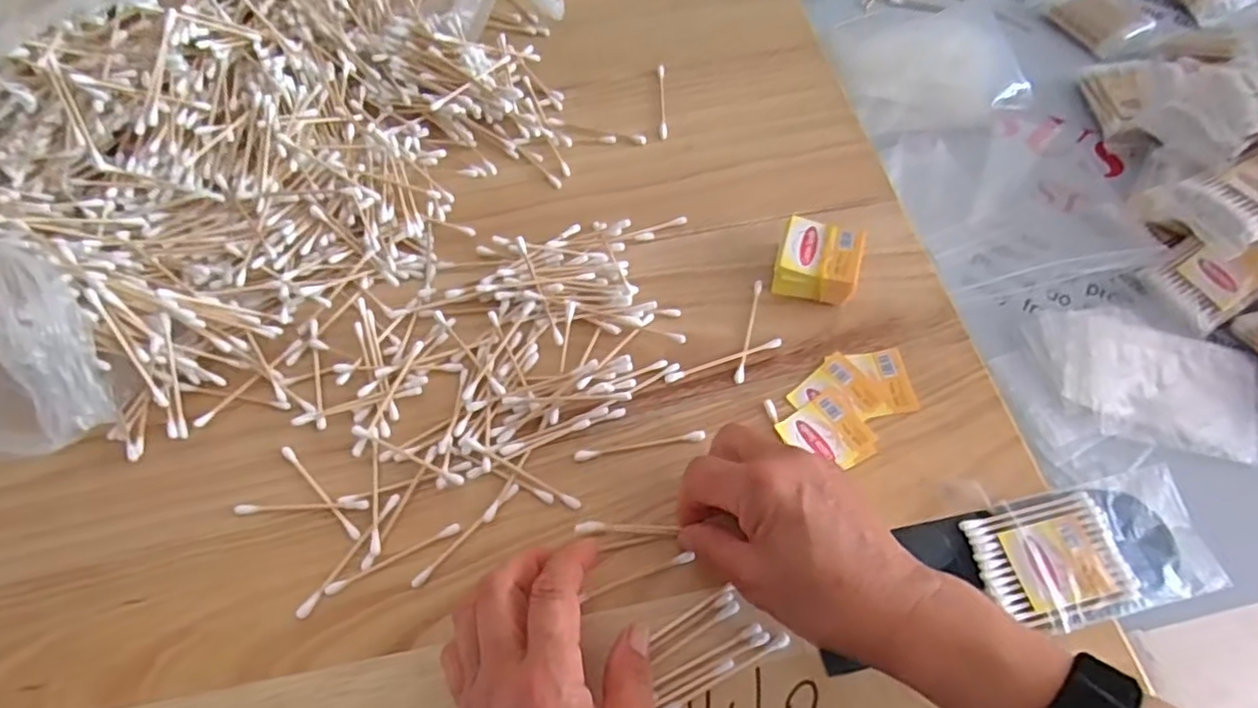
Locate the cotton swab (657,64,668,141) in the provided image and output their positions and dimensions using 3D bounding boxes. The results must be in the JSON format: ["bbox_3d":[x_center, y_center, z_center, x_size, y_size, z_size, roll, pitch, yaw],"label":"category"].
[{"bbox_3d":[0.024,-0.185,0.493,0.007,0.004,0.073,0,62,1],"label":"cotton swab"}]

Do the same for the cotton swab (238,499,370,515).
[{"bbox_3d":[-0.174,0.081,0.361,0.070,0.004,0.005,-2,62,0],"label":"cotton swab"}]

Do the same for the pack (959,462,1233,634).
[{"bbox_3d":[0.236,0.099,0.346,0.118,0.007,0.063,-12,63,-6],"label":"pack"}]

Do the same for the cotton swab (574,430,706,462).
[{"bbox_3d":[0.006,0.051,0.374,0.072,0.004,0.006,-9,63,-4],"label":"cotton swab"}]

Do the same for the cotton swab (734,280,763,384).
[{"bbox_3d":[0.072,-0.015,0.405,0.006,0.004,0.070,13,63,7],"label":"cotton swab"}]

